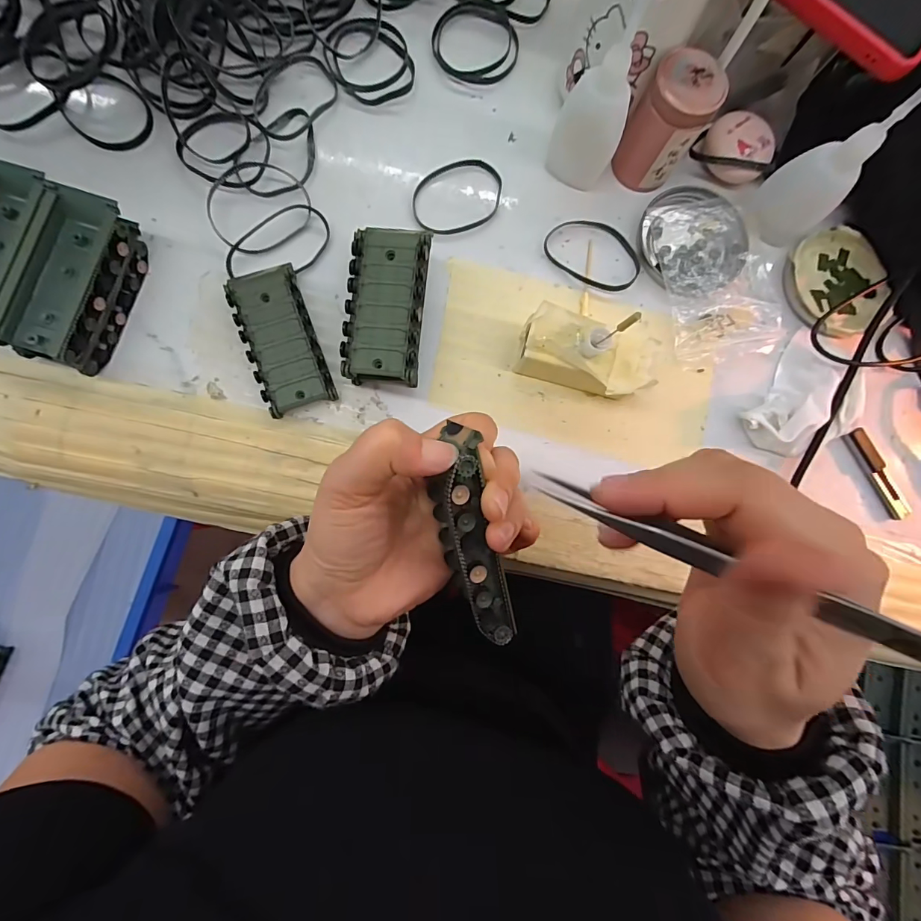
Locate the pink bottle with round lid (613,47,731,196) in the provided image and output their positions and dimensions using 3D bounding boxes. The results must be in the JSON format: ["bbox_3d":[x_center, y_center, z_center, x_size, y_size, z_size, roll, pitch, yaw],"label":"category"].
[{"bbox_3d":[0.138,-0.226,0.284,0.048,0.060,0.046,32,83,-1],"label":"pink bottle with round lid"}]

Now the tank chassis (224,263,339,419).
[{"bbox_3d":[-0.115,-0.077,0.274,0.044,0.016,0.089,-21,87,-5],"label":"tank chassis"}]

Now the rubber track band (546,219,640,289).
[{"bbox_3d":[0.096,-0.149,0.302,0.070,0.007,0.048,34,84,-1],"label":"rubber track band"}]

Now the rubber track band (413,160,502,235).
[{"bbox_3d":[-0.003,-0.188,0.300,0.067,0.004,0.049,-26,88,-6],"label":"rubber track band"}]

